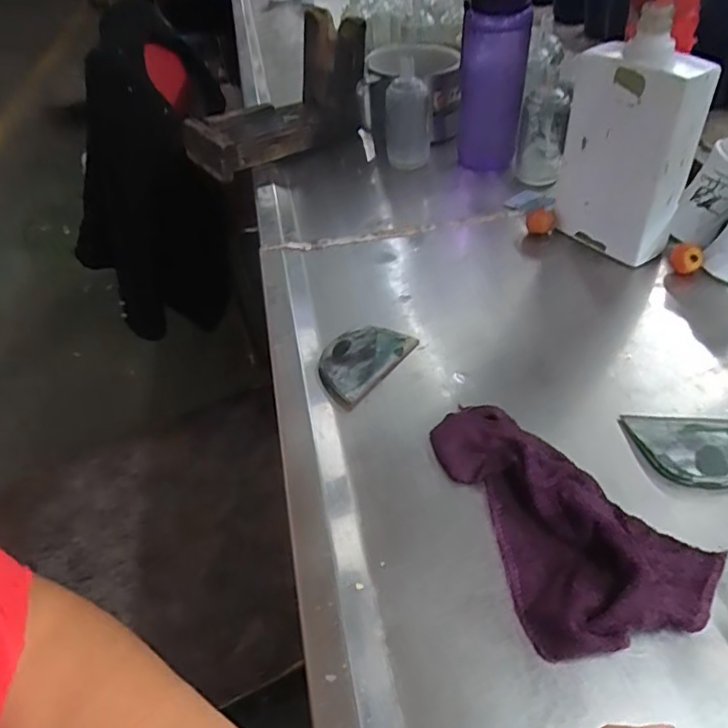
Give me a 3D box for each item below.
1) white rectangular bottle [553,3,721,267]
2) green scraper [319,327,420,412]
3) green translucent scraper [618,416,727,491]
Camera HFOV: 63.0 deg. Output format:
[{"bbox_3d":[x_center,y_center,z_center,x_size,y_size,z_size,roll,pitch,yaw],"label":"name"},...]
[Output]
[{"bbox_3d":[0.239,-0.195,0.545,0.051,0.193,0.112,-31,48,-26],"label":"white rectangular bottle"},{"bbox_3d":[-0.003,-0.005,0.489,0.052,0.013,0.090,26,50,30],"label":"green scraper"},{"bbox_3d":[0.223,0.058,0.403,0.080,0.014,0.059,4,43,10],"label":"green translucent scraper"}]

